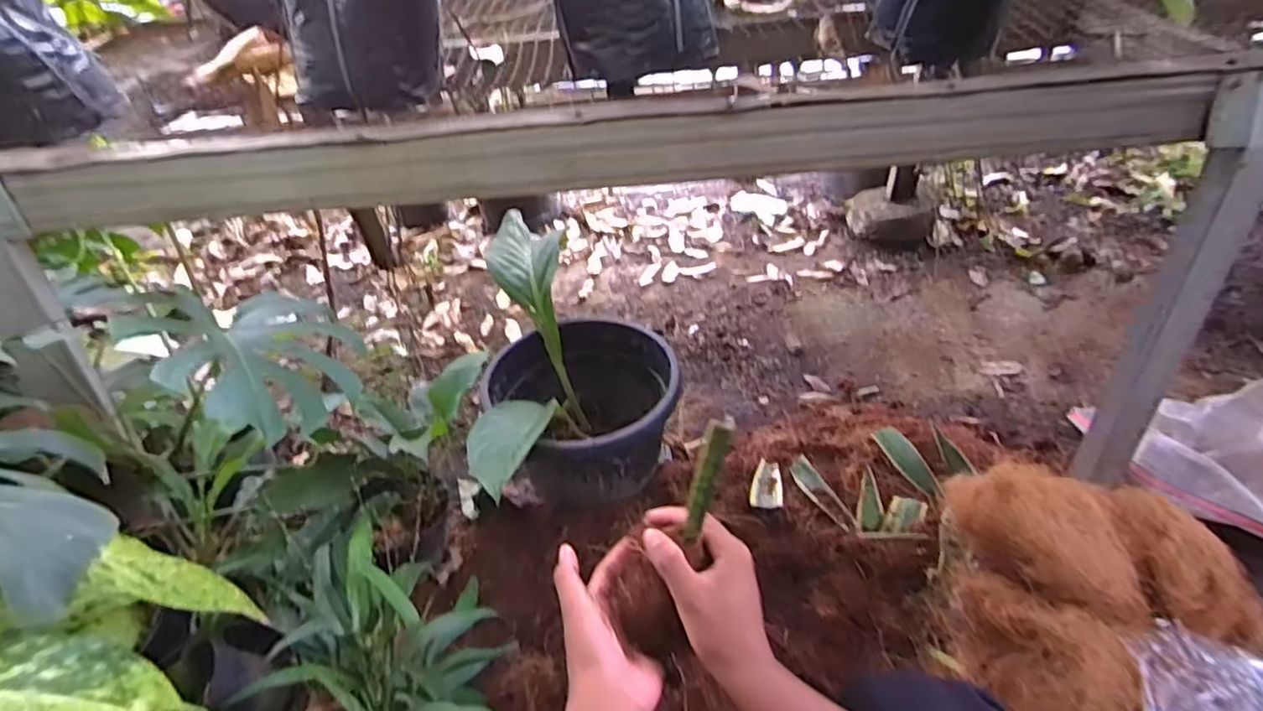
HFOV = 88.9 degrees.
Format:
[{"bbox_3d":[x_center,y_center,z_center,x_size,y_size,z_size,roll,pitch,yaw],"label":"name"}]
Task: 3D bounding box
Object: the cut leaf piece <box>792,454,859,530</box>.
[{"bbox_3d":[0.330,0.240,1.113,0.035,0.020,0.172,-18,41,-14],"label":"cut leaf piece"}]

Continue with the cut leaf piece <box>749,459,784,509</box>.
[{"bbox_3d":[0.236,0.222,1.131,0.055,0.017,0.120,14,32,2],"label":"cut leaf piece"}]

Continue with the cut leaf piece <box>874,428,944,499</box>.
[{"bbox_3d":[0.492,0.180,1.143,0.052,0.039,0.160,-18,41,-14],"label":"cut leaf piece"}]

